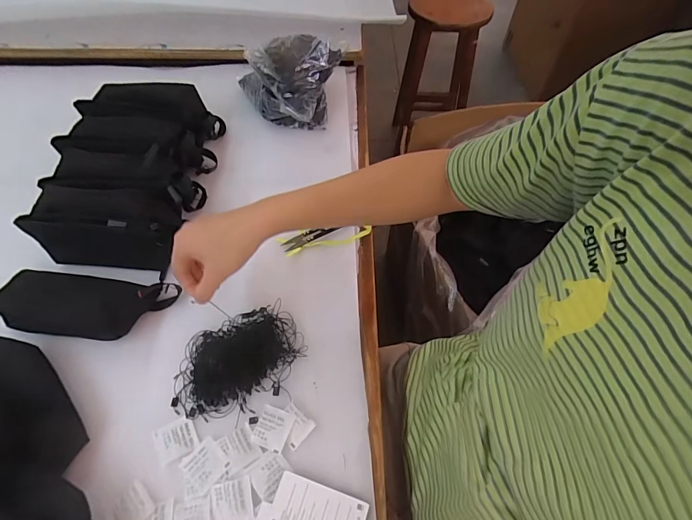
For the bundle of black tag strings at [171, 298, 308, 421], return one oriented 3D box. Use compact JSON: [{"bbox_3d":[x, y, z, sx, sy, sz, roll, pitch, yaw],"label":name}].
[{"bbox_3d":[-0.127,0.115,0.456,0.151,0.022,0.103,-19,60,-13],"label":"bundle of black tag strings"}]

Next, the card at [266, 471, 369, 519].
[{"bbox_3d":[-0.027,0.246,0.375,0.090,0.004,0.048,14,62,7],"label":"card"}]

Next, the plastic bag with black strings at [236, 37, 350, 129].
[{"bbox_3d":[-0.097,-0.308,0.675,0.186,0.119,0.128,-3,57,-4],"label":"plastic bag with black strings"}]

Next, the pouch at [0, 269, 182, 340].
[{"bbox_3d":[-0.333,0.051,0.491,0.215,0.034,0.092,2,57,0],"label":"pouch"}]

